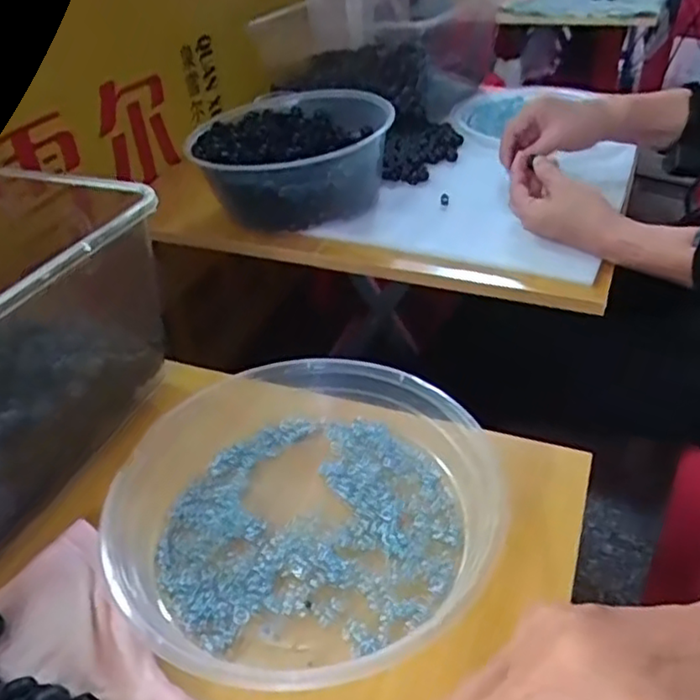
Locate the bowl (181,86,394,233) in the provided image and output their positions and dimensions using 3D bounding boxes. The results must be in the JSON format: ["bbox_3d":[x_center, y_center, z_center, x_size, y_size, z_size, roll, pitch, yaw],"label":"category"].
[{"bbox_3d":[-0.067,-0.227,0.790,0.216,0.090,0.229,-3,38,2],"label":"bowl"}]

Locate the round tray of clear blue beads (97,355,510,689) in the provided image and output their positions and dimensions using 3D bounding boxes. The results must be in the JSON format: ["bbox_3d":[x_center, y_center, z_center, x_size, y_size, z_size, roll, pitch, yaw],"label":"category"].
[{"bbox_3d":[-0.021,0.076,0.368,0.201,0.034,0.196,-2,39,2],"label":"round tray of clear blue beads"}]

